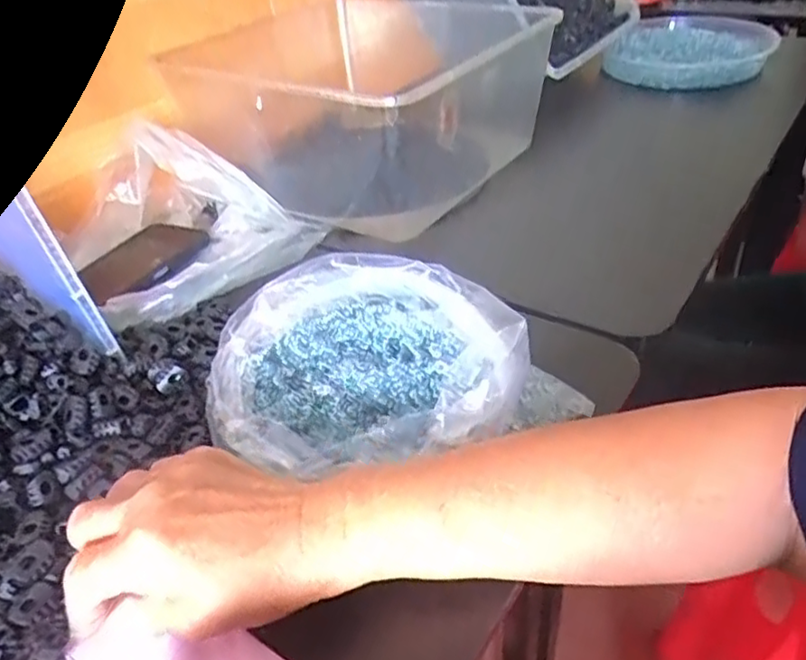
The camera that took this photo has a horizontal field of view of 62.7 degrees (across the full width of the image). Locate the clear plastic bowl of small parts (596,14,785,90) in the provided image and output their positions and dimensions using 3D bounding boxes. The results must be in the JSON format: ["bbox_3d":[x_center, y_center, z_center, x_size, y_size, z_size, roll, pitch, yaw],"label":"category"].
[{"bbox_3d":[0.380,-0.365,0.868,0.172,0.059,0.184,23,46,31],"label":"clear plastic bowl of small parts"}]

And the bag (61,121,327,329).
[{"bbox_3d":[-0.180,-0.114,0.573,0.198,0.086,0.198,-21,41,-19],"label":"bag"}]

